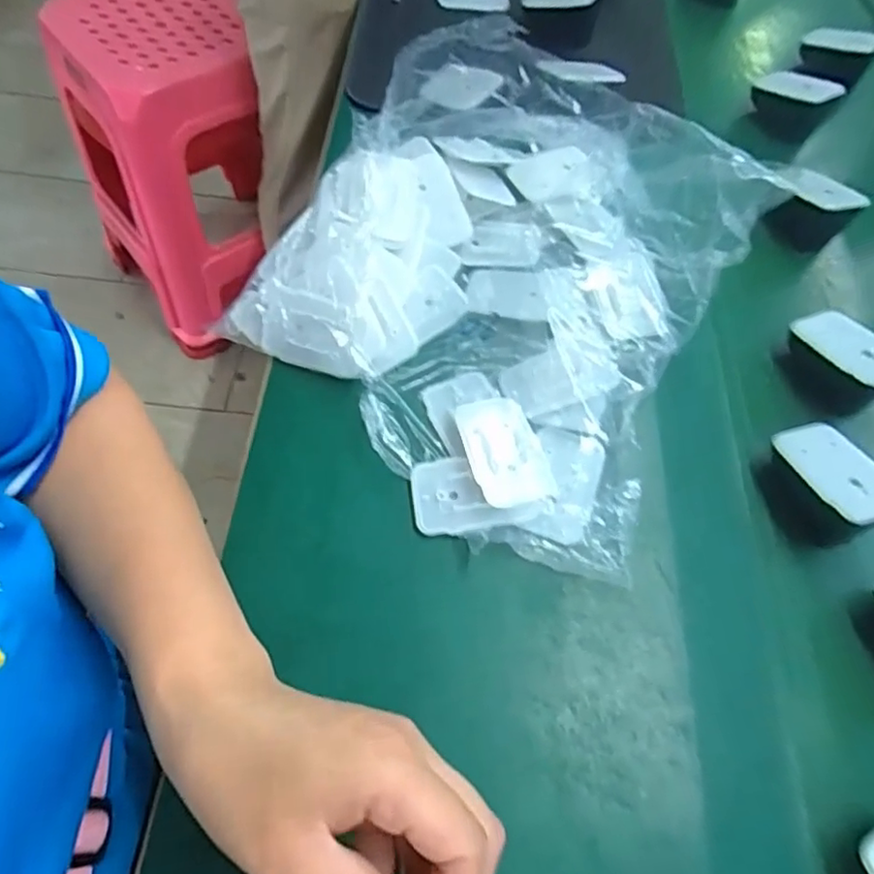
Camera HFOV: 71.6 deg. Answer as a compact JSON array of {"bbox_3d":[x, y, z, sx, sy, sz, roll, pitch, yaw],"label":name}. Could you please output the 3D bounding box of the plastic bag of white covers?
[{"bbox_3d":[0.044,-0.105,0.372,0.282,0.094,0.298,31,63,11],"label":"plastic bag of white covers"}]

